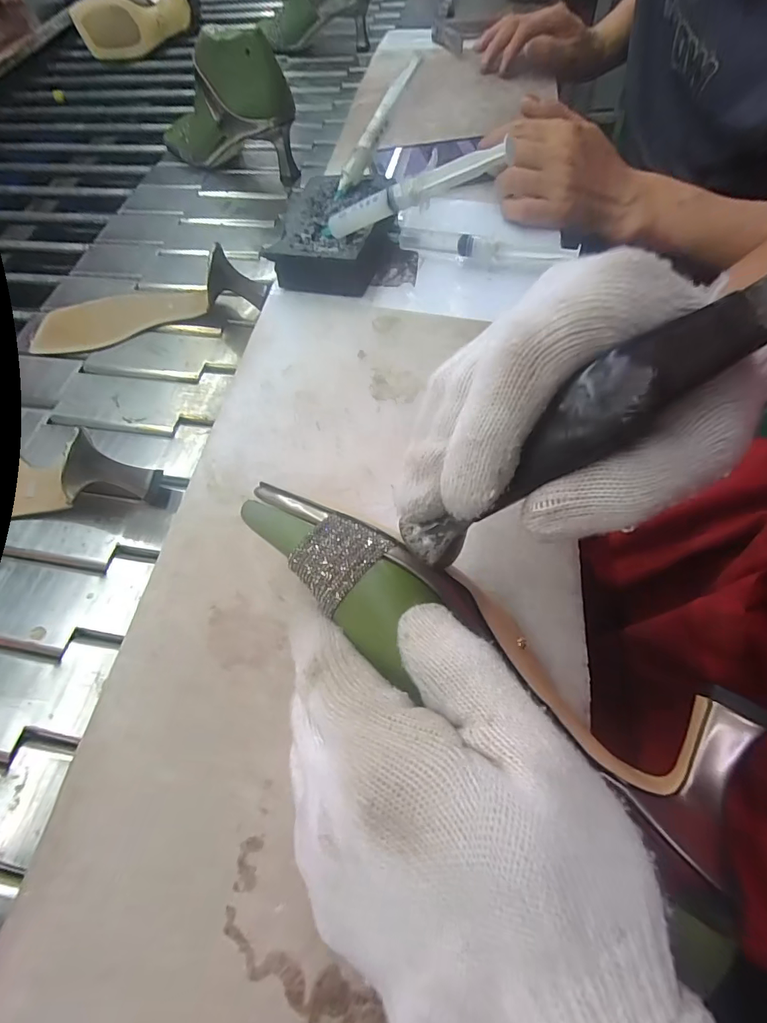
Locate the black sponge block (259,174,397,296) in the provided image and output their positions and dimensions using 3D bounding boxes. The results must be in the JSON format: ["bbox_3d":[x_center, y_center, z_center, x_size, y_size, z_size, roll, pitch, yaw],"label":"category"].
[{"bbox_3d":[-0.039,-0.250,0.392,0.091,0.037,0.133,10,63,9],"label":"black sponge block"}]

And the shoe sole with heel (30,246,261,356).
[{"bbox_3d":[-0.245,-0.223,0.443,0.244,0.058,0.080,-12,61,-3],"label":"shoe sole with heel"}]

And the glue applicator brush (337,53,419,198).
[{"bbox_3d":[-0.006,-0.331,0.382,0.014,0.015,0.121,41,105,22],"label":"glue applicator brush"}]

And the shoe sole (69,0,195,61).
[{"bbox_3d":[-0.463,-0.927,0.839,0.216,0.088,0.042,-30,64,-12],"label":"shoe sole"}]

